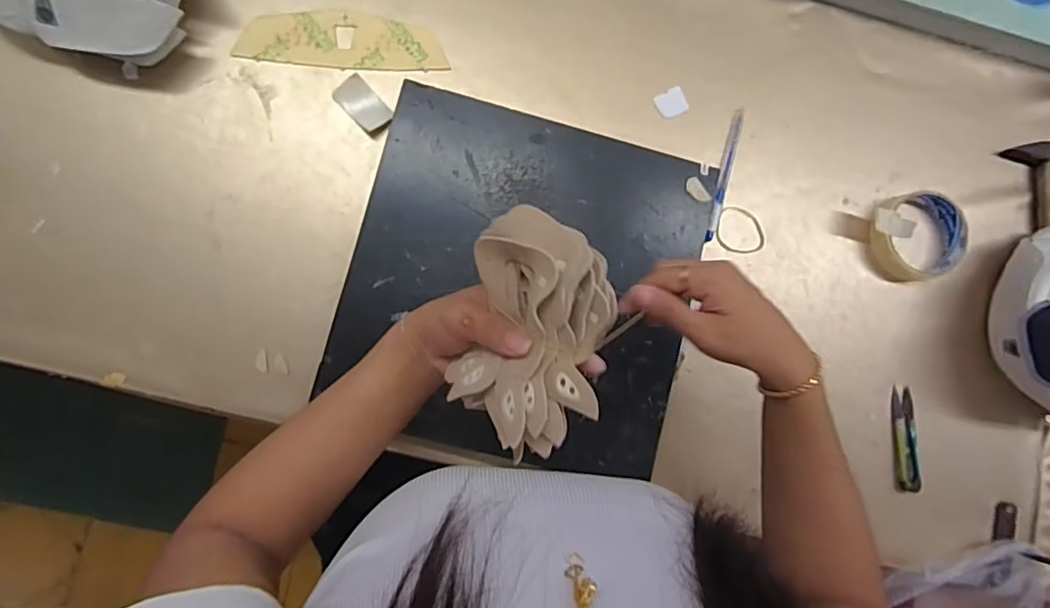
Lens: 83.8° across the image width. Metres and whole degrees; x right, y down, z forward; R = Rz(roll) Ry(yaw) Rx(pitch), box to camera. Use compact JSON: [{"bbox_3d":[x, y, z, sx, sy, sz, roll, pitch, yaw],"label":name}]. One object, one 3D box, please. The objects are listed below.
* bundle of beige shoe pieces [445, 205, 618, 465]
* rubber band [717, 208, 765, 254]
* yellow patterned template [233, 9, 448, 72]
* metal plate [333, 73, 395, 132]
[{"bbox_3d":[0.002,0.016,0.354,0.084,0.061,0.137,13,90,-4],"label":"bundle of beige shoe pieces"},{"bbox_3d":[0.210,-0.071,0.566,0.048,0.004,0.044,0,88,-5],"label":"rubber band"},{"bbox_3d":[-0.167,-0.245,0.541,0.183,0.006,0.053,1,91,-4],"label":"yellow patterned template"},{"bbox_3d":[-0.149,-0.185,0.539,0.030,0.004,0.053,-42,93,-3],"label":"metal plate"}]

